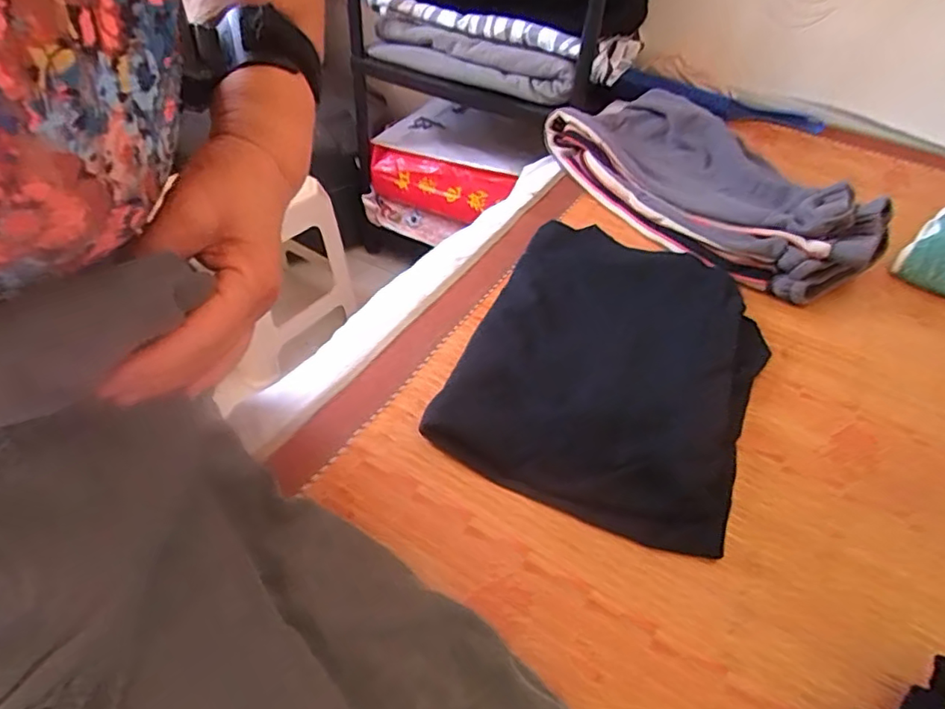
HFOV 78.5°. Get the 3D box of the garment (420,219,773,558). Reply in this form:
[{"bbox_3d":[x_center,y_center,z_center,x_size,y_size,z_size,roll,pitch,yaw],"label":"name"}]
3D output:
[{"bbox_3d":[0.134,-0.002,0.551,0.251,0.034,0.338,20,47,14],"label":"garment"}]

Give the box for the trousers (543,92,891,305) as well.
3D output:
[{"bbox_3d":[0.280,-0.254,0.757,0.230,0.070,0.515,-14,49,-18],"label":"trousers"}]

